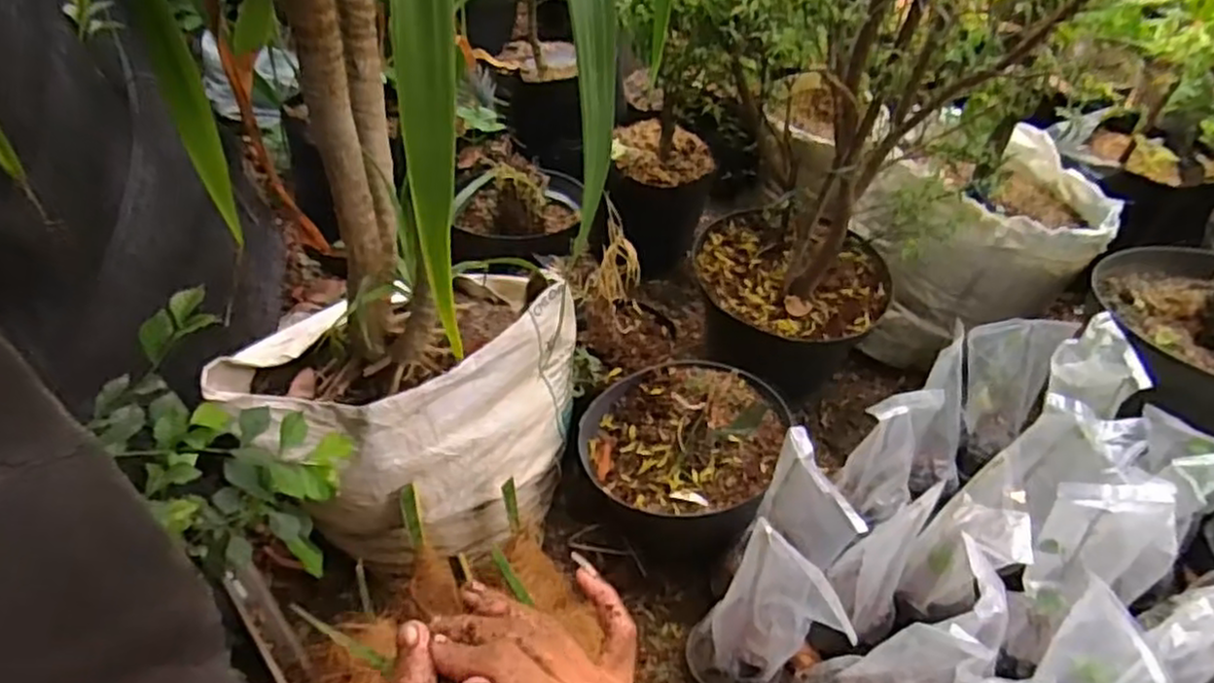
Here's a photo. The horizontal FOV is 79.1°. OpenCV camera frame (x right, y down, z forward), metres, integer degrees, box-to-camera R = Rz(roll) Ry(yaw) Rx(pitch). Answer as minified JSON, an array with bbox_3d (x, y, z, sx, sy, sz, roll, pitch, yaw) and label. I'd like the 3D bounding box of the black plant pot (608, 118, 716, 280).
[{"bbox_3d":[0.089,-0.245,1.252,0.170,0.185,0.170,4,49,4],"label":"black plant pot"}]

